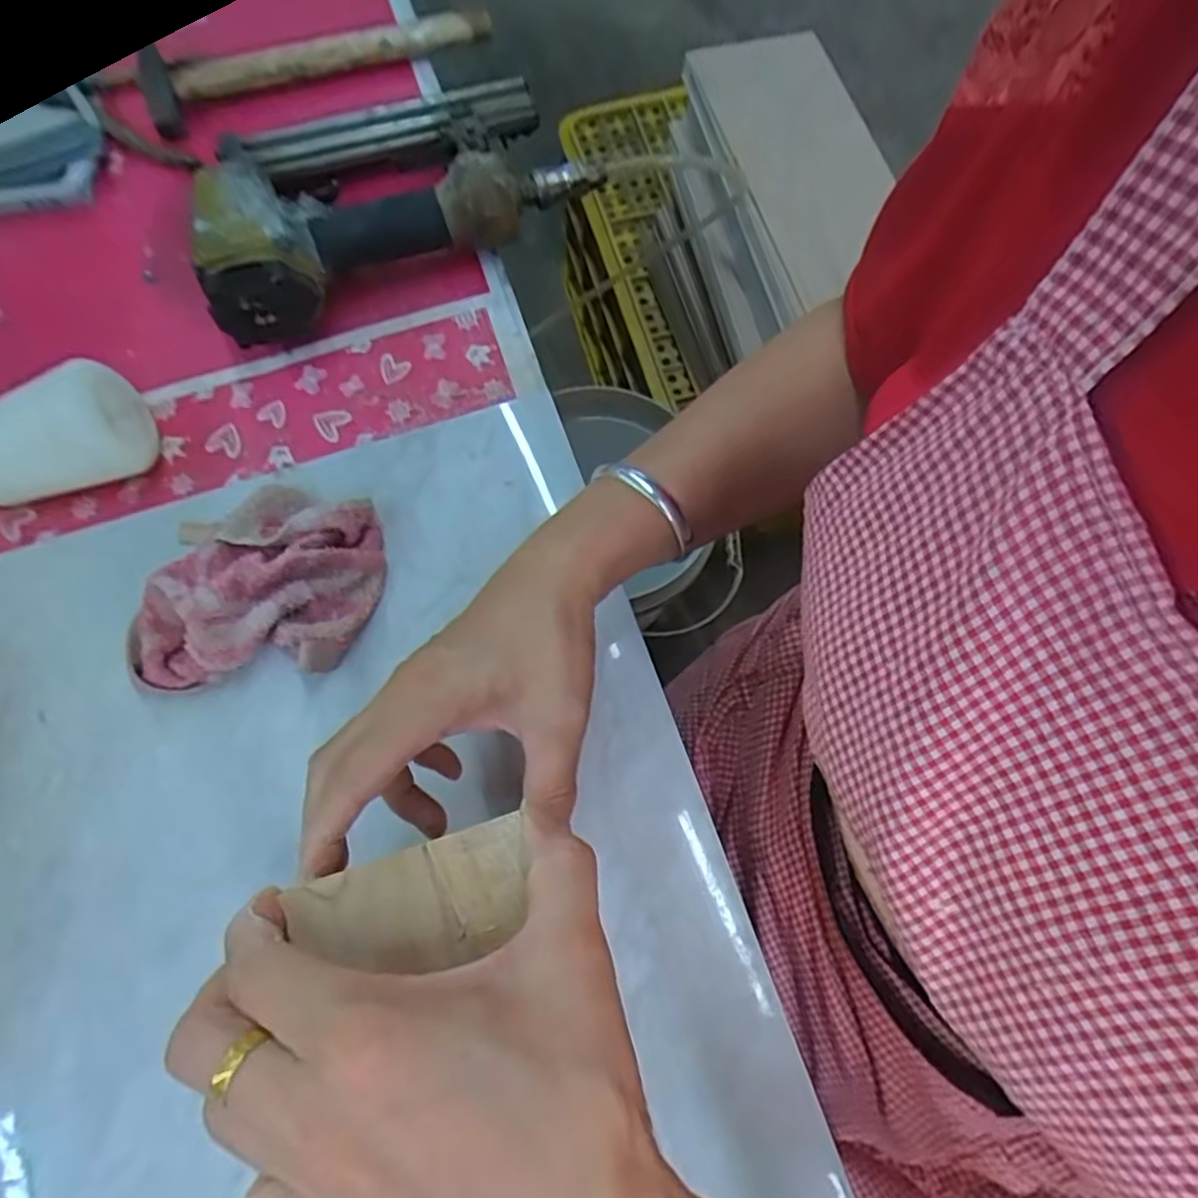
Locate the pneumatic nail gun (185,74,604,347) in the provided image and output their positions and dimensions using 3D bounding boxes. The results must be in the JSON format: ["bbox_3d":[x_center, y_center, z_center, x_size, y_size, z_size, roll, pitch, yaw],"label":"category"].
[{"bbox_3d":[-0.134,-0.271,0.457,0.246,0.059,0.159,-21,75,-6],"label":"pneumatic nail gun"}]

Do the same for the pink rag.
[{"bbox_3d":[-0.186,-0.012,0.385,0.130,0.039,0.109,-7,74,-2],"label":"pink rag"}]

